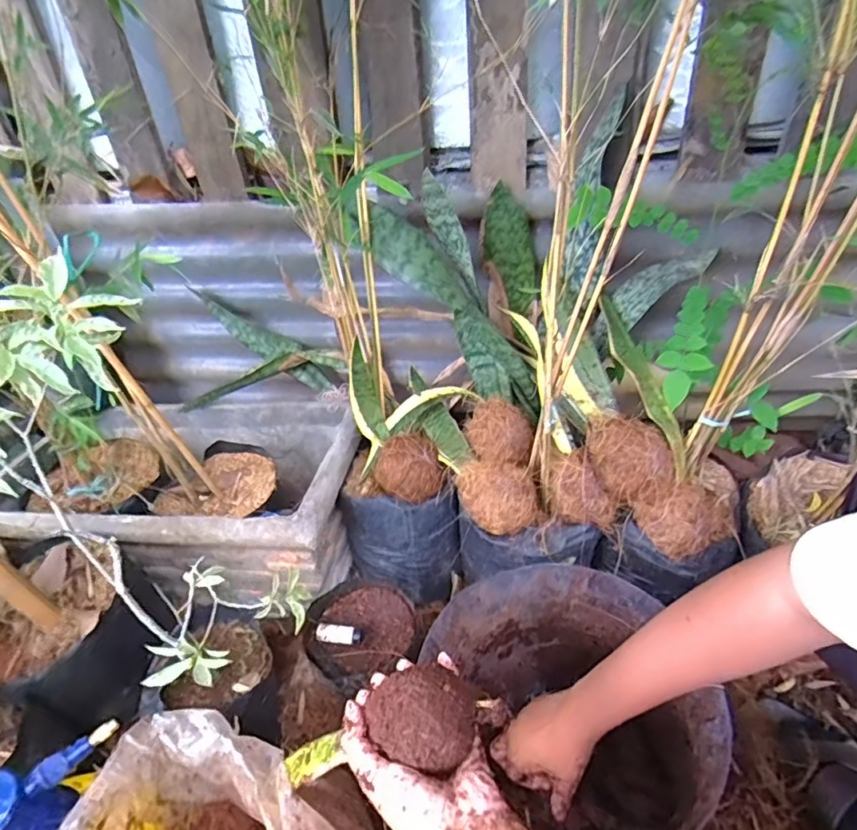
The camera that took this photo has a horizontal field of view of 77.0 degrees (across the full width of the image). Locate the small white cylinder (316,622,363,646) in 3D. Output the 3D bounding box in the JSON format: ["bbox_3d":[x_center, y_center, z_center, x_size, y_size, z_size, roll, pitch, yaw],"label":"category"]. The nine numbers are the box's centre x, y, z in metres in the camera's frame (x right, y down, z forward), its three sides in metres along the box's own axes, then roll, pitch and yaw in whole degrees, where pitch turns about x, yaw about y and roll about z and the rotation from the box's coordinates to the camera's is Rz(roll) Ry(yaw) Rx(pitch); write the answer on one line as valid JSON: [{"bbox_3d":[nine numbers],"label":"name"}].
[{"bbox_3d":[-0.109,0.268,0.662,0.057,0.012,0.021,8,36,-1],"label":"small white cylinder"}]

